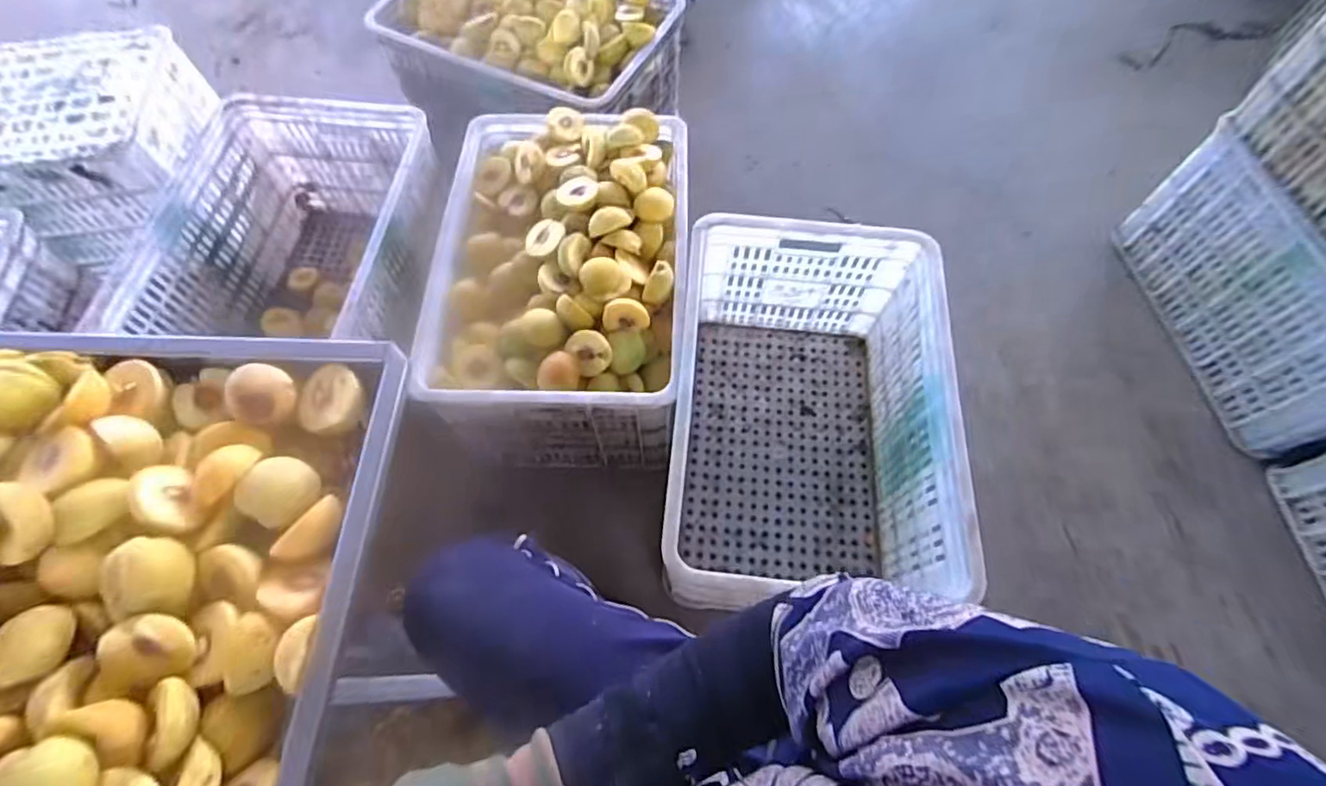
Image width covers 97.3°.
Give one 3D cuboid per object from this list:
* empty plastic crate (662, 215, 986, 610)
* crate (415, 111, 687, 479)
[{"bbox_3d":[0.198,0.043,0.879,0.355,0.287,0.522,5,66,2],"label":"empty plastic crate"},{"bbox_3d":[-0.150,-0.175,0.935,0.356,0.269,0.510,3,66,1],"label":"crate"}]

